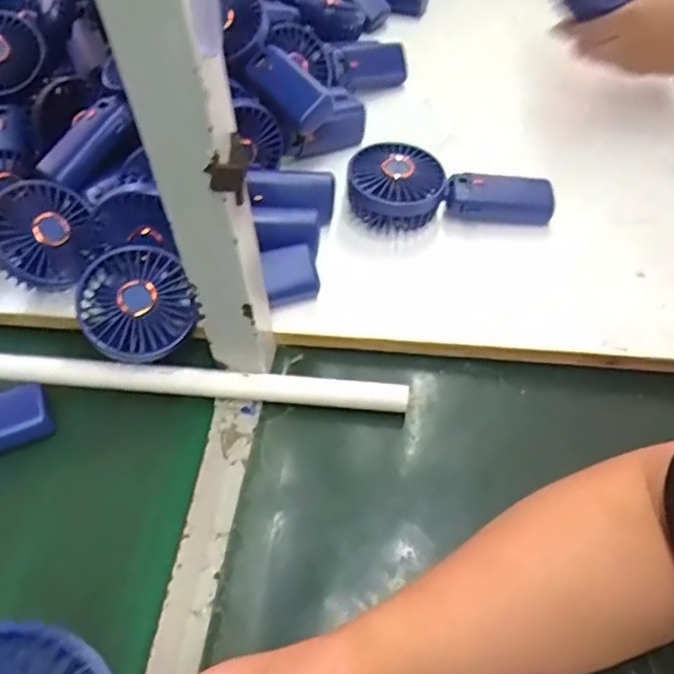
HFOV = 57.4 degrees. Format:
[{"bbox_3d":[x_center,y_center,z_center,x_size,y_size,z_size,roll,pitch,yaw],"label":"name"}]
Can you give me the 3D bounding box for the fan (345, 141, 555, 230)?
[{"bbox_3d":[0.099,-0.135,0.560,0.179,0.051,0.077,-4,52,-2],"label":"fan"}]

